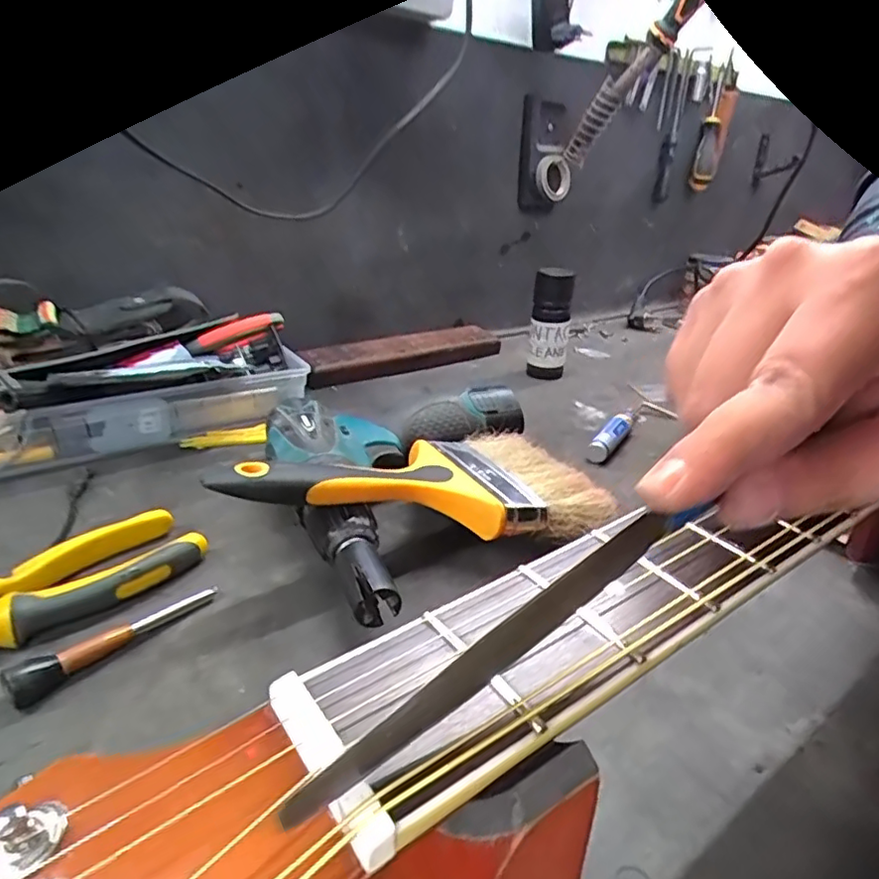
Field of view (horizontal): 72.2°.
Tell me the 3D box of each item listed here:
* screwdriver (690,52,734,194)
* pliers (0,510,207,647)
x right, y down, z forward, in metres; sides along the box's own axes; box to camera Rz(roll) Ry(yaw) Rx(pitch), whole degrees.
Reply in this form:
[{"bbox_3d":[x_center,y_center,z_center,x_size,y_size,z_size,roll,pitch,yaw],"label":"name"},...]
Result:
[{"bbox_3d":[0.387,-0.446,0.856,0.029,0.165,0.024,11,24,15],"label":"screwdriver"},{"bbox_3d":[-0.194,0.075,0.300,0.049,0.021,0.144,25,33,37],"label":"pliers"}]

